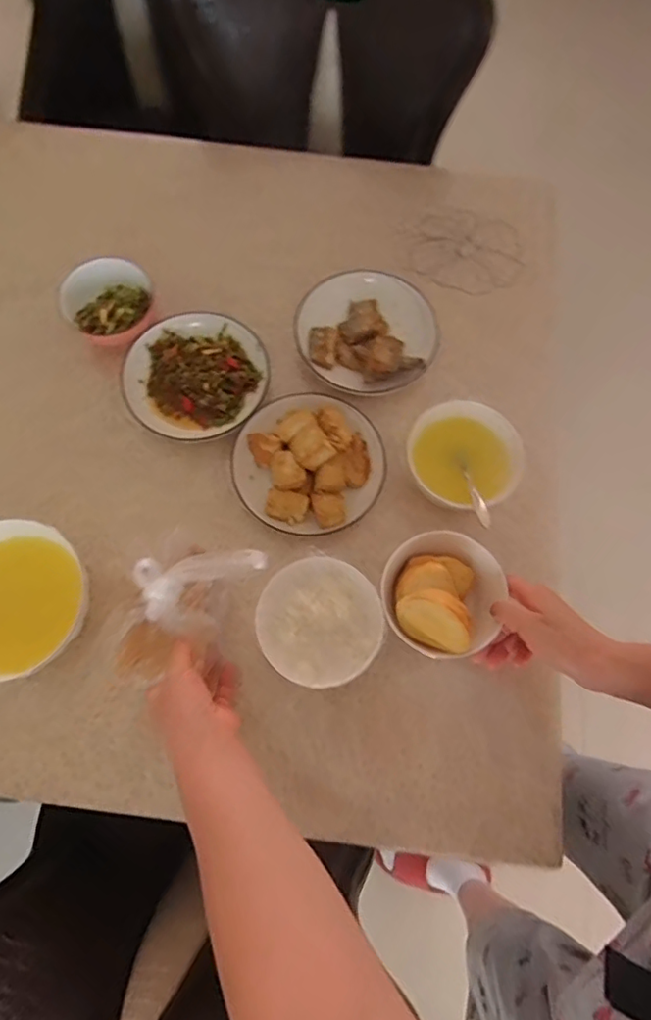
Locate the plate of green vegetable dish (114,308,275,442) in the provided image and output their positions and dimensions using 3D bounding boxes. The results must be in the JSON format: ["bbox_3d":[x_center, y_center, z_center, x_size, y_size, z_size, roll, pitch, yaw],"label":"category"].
[{"bbox_3d":[-0.160,-0.163,0.695,0.176,0.032,0.168,-13,72,-7],"label":"plate of green vegetable dish"}]

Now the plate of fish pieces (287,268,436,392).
[{"bbox_3d":[0.052,-0.226,0.717,0.178,0.047,0.171,-18,73,-8],"label":"plate of fish pieces"}]

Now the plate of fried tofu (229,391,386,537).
[{"bbox_3d":[-0.020,-0.058,0.648,0.169,0.065,0.165,1,71,-2],"label":"plate of fried tofu"}]

